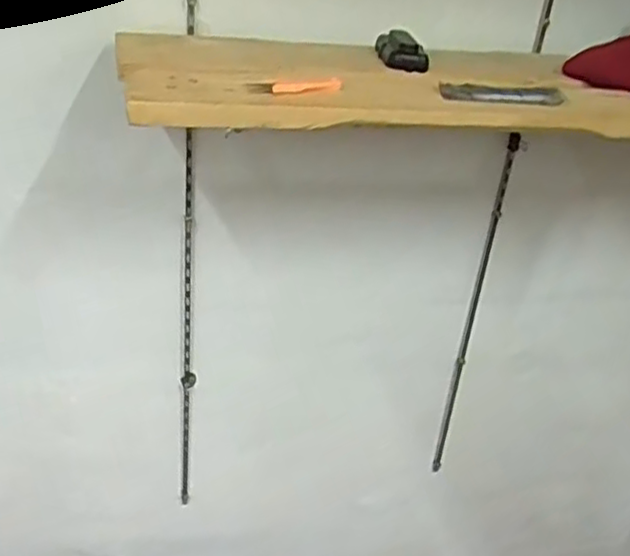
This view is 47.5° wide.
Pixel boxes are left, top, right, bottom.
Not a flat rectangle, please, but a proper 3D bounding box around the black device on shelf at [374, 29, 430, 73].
[{"bbox_3d":[0.105,-0.277,0.869,0.057,0.031,0.083,4,29,-5],"label":"black device on shelf"}]

